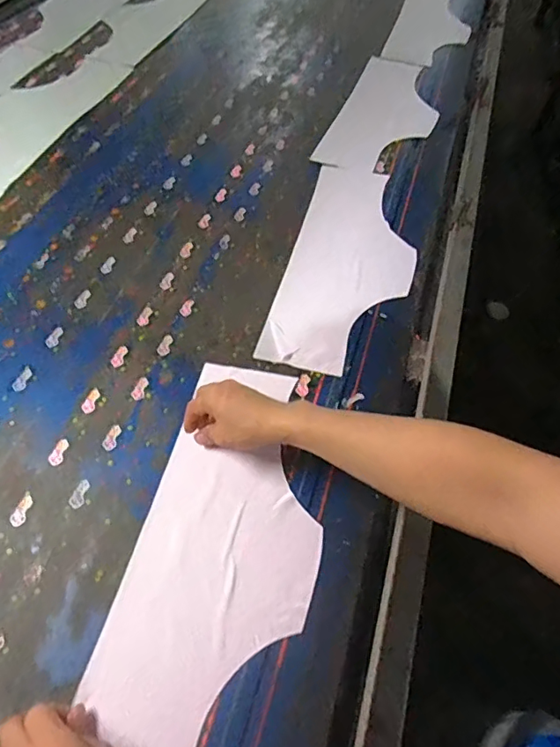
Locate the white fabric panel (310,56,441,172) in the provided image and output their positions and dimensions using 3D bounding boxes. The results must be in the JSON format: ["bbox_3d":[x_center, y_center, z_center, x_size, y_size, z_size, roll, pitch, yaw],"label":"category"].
[{"bbox_3d":[0.237,-0.568,1.075,0.194,0.012,0.447,18,56,12],"label":"white fabric panel"}]

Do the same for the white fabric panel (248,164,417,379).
[{"bbox_3d":[0.114,-0.187,0.800,0.187,0.011,0.454,12,55,8],"label":"white fabric panel"}]

